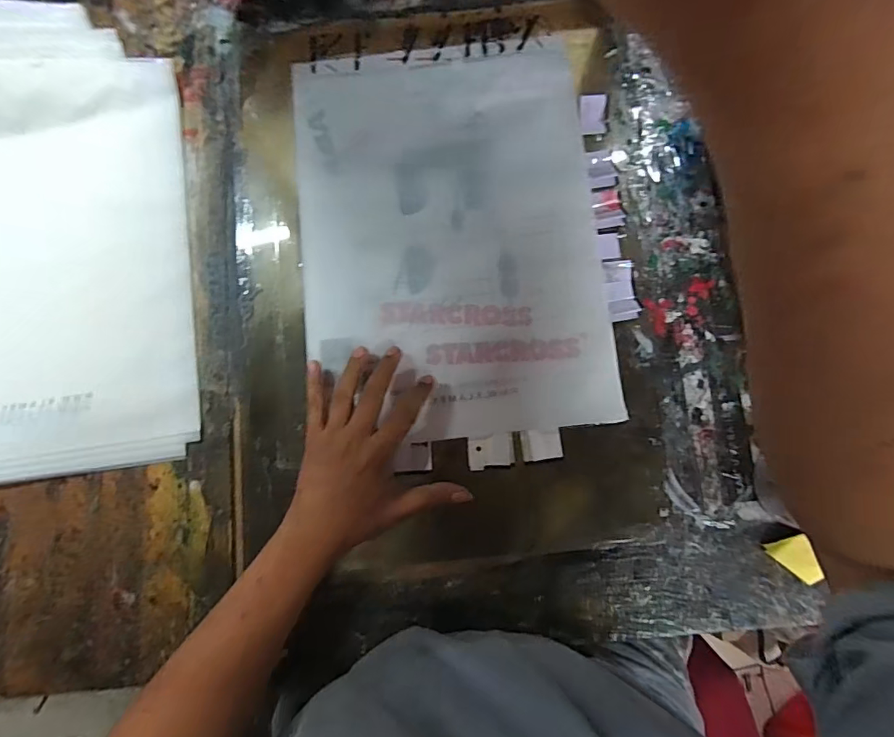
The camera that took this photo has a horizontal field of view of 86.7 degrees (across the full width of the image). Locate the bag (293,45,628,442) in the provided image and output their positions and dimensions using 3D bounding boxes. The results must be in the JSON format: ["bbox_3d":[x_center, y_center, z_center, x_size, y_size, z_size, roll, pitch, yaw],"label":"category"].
[{"bbox_3d":[0.002,-0.139,0.483,0.295,0.009,0.406,-6,81,0],"label":"bag"}]

